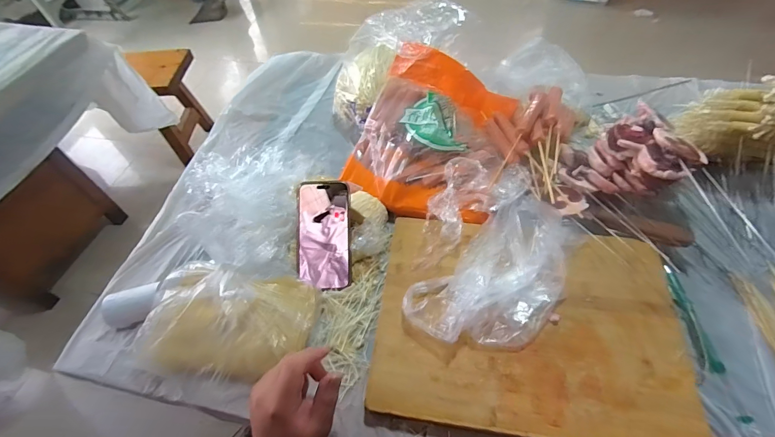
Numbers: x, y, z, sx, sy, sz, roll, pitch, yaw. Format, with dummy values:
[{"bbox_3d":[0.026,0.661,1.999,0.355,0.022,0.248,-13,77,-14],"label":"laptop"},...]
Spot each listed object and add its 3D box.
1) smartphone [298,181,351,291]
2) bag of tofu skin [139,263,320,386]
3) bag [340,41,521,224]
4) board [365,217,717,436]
[{"bbox_3d":[-0.094,0.024,0.555,0.077,0.010,0.159,-4,83,1],"label":"smartphone"},{"bbox_3d":[-0.212,0.130,0.492,0.215,0.064,0.146,7,54,9],"label":"bag of tofu skin"},{"bbox_3d":[0.070,-0.146,0.624,0.266,0.119,0.266,9,55,11],"label":"bag"},{"bbox_3d":[0.185,0.135,0.487,0.385,0.029,0.265,5,54,8],"label":"board"}]

